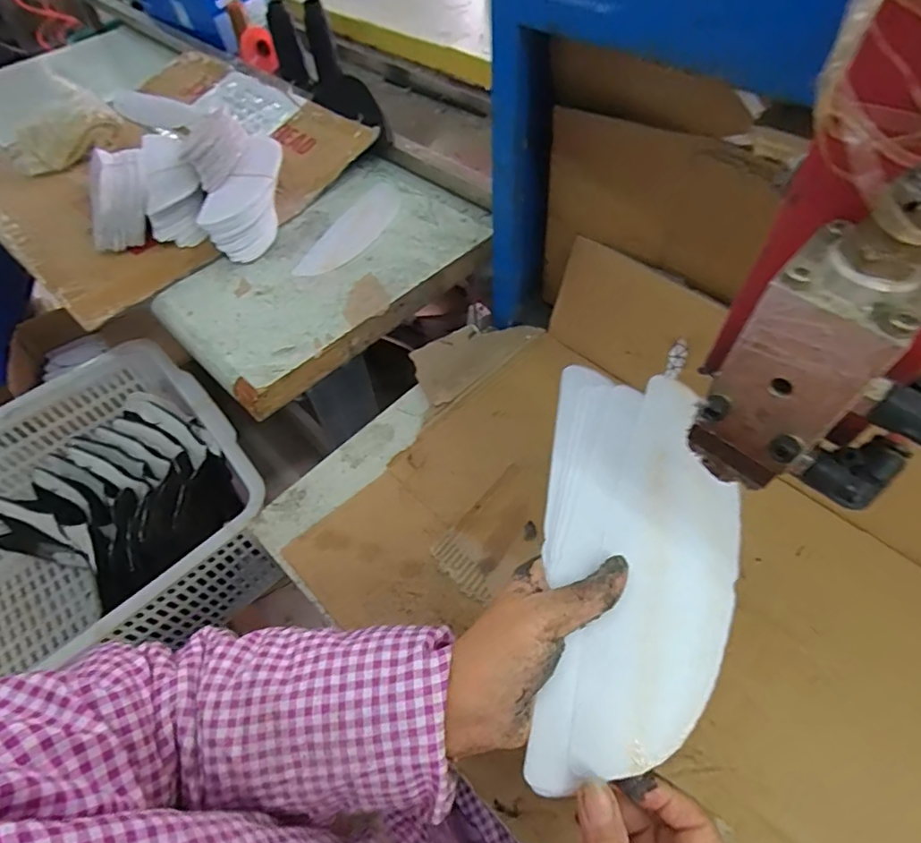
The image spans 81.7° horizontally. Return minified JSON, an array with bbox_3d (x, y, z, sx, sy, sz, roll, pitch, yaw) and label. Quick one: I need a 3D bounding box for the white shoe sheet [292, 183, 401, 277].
[{"bbox_3d":[-0.143,-0.254,0.714,0.072,0.006,0.201,21,61,14],"label":"white shoe sheet"}]

